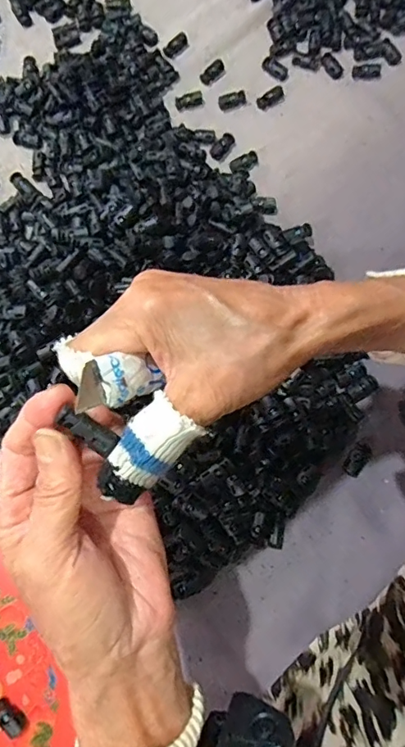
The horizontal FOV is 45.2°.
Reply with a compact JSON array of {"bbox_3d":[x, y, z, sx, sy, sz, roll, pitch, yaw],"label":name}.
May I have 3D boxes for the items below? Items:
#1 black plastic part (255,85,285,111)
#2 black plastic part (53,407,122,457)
[{"bbox_3d":[0.069,-0.275,0.484,0.031,0.006,0.015,-36,78,-7],"label":"black plastic part"},{"bbox_3d":[-0.046,0.023,0.198,0.020,0.010,0.010,35,81,-9],"label":"black plastic part"}]

